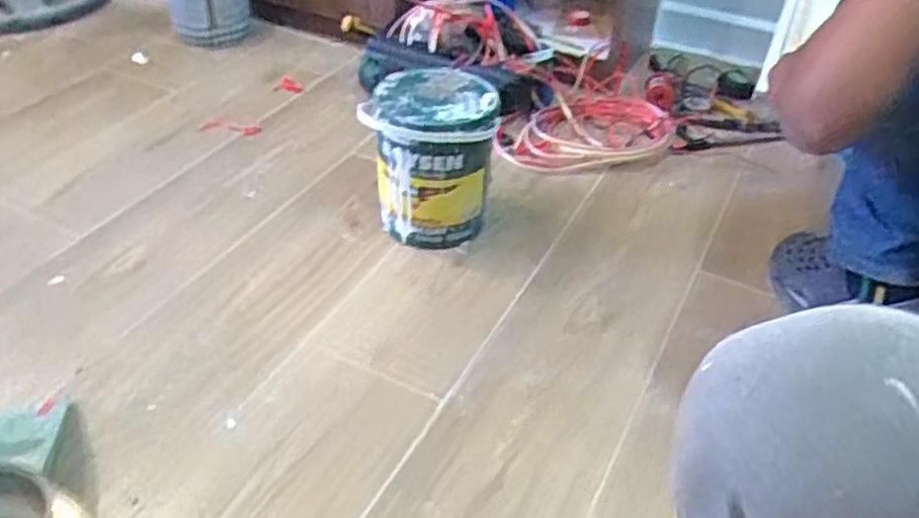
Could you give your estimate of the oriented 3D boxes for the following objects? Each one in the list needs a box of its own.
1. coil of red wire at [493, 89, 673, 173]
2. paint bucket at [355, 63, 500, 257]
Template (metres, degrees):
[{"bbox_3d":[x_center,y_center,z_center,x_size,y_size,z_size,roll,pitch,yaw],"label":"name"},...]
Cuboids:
[{"bbox_3d":[0.226,-0.225,1.334,0.333,0.036,0.213,-11,43,-14],"label":"coil of red wire"},{"bbox_3d":[-0.039,-0.142,1.079,0.168,0.219,0.168,1,42,-1],"label":"paint bucket"}]

